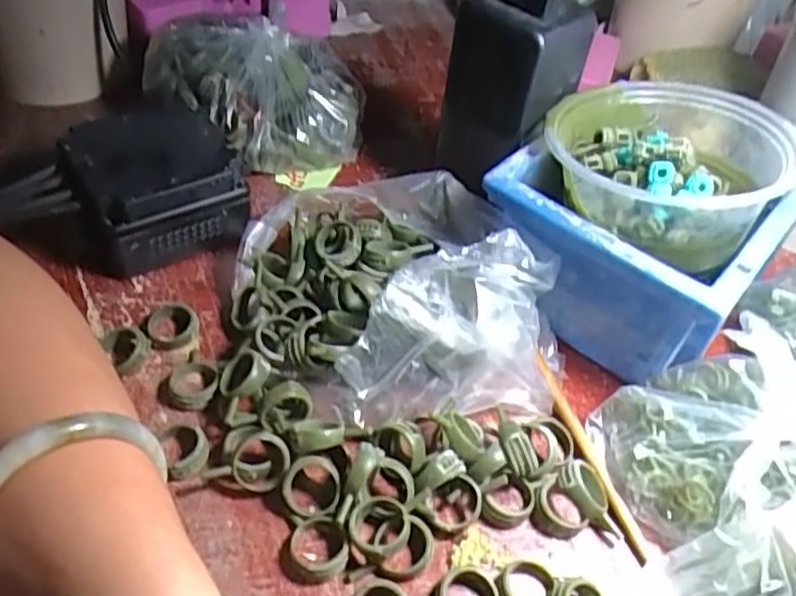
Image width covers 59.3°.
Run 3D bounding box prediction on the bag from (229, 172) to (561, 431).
[{"bbox_3d":[-0.004,-0.011,0.336,0.148,0.065,0.134,-3,46,-10],"label":"bag"}]

